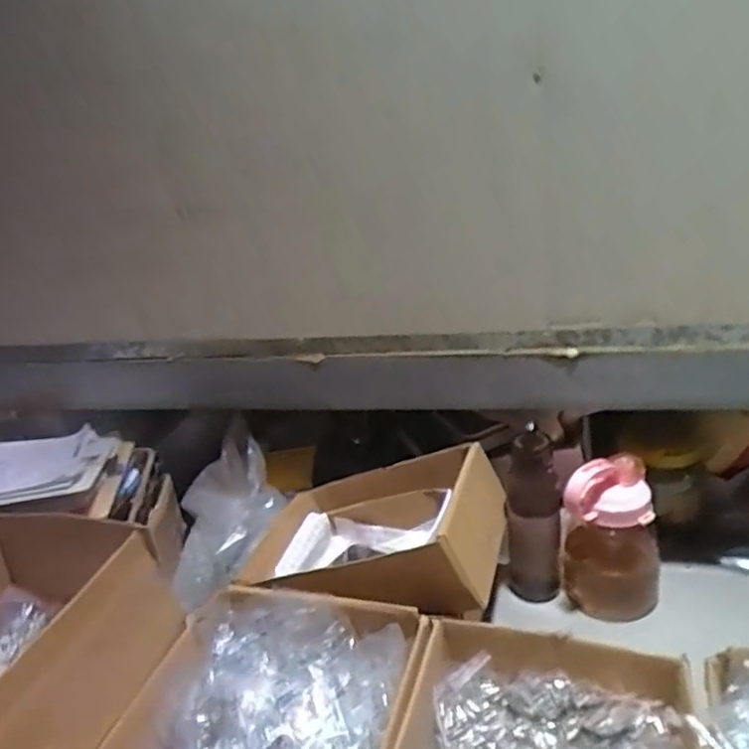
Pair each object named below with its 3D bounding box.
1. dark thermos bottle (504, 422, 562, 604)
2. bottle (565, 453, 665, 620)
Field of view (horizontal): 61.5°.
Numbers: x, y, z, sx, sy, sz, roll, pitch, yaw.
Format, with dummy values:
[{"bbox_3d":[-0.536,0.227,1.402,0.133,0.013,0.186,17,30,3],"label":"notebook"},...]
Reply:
[{"bbox_3d":[0.208,0.173,0.825,0.069,0.234,0.085,-1,24,14],"label":"dark thermos bottle"},{"bbox_3d":[0.298,0.196,0.791,0.111,0.198,0.096,1,25,18],"label":"bottle"}]

